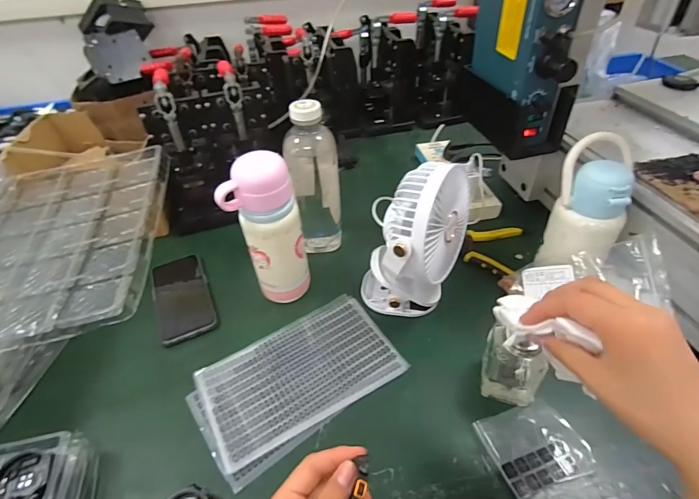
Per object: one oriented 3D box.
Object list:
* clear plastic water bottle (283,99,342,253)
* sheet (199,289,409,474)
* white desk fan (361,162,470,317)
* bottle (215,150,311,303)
[{"bbox_3d":[-0.051,-0.092,0.578,0.073,0.237,0.060,-5,43,-2],"label":"clear plastic water bottle"},{"bbox_3d":[-0.061,0.145,0.475,0.225,0.005,0.141,-23,46,-20],"label":"sheet"},{"bbox_3d":[0.079,-0.016,0.499,0.109,0.193,0.144,25,49,27],"label":"white desk fan"},{"bbox_3d":[-0.101,-0.015,0.498,0.075,0.210,0.061,1,43,4],"label":"bottle"}]

